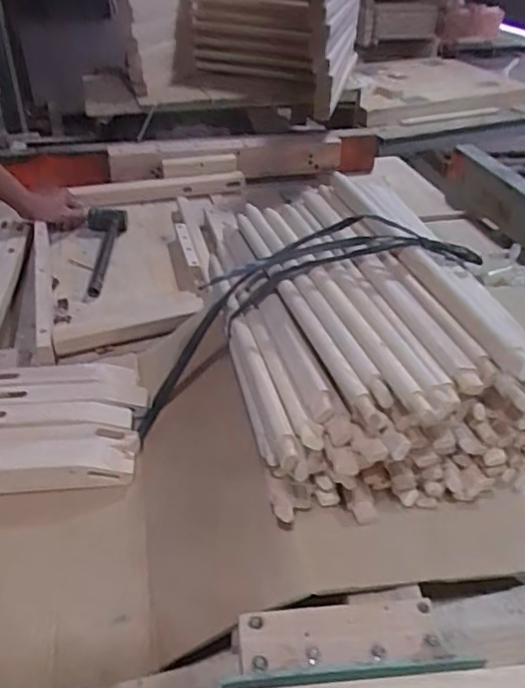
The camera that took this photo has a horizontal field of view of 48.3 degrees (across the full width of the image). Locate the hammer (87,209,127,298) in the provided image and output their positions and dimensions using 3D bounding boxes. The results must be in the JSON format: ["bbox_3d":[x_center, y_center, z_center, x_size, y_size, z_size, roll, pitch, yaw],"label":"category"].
[{"bbox_3d":[-0.307,-0.187,1.150,0.080,0.045,0.295,-5,38,-9],"label":"hammer"}]

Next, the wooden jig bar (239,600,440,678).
[{"bbox_3d":[0.064,0.252,0.499,0.165,0.019,0.051,-2,38,-5],"label":"wooden jig bar"}]

